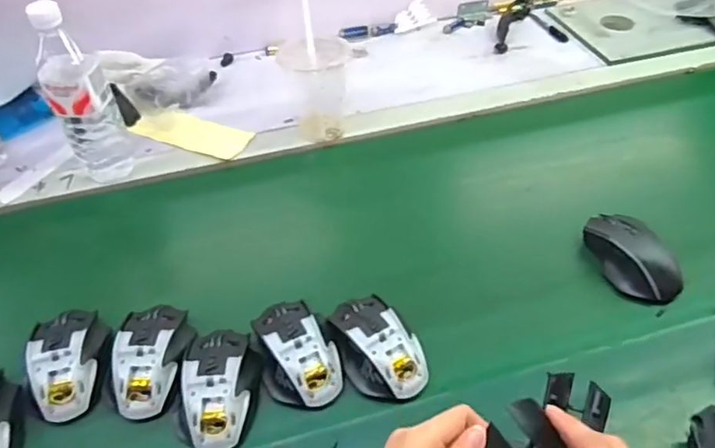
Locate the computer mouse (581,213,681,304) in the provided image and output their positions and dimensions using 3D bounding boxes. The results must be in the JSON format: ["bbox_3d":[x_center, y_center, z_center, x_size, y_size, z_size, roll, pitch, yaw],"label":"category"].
[{"bbox_3d":[0.298,0.034,0.628,0.060,0.044,0.116,-14,46,-14],"label":"computer mouse"}]

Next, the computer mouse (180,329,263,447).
[{"bbox_3d":[-0.126,0.147,0.533,0.067,0.032,0.118,-2,45,-2],"label":"computer mouse"}]

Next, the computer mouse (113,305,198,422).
[{"bbox_3d":[-0.195,0.127,0.557,0.068,0.035,0.112,-2,45,-2],"label":"computer mouse"}]

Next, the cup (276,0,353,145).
[{"bbox_3d":[-0.058,-0.204,0.776,0.089,0.173,0.081,-10,45,-10],"label":"cup"}]

